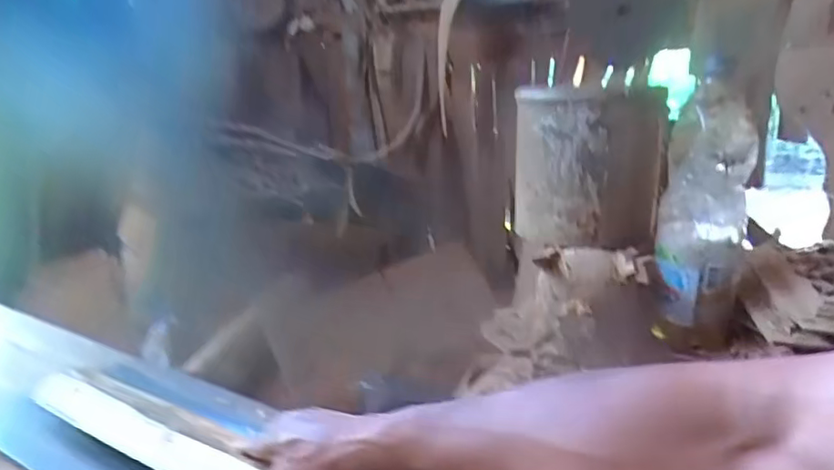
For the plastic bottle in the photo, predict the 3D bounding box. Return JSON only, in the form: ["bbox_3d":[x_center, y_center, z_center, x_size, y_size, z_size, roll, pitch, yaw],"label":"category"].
[{"bbox_3d":[0.320,-0.022,0.611,0.089,0.293,0.069,4,15,24],"label":"plastic bottle"}]

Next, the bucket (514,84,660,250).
[{"bbox_3d":[0.203,-0.087,0.670,0.141,0.177,0.141,-2,14,0],"label":"bucket"}]

